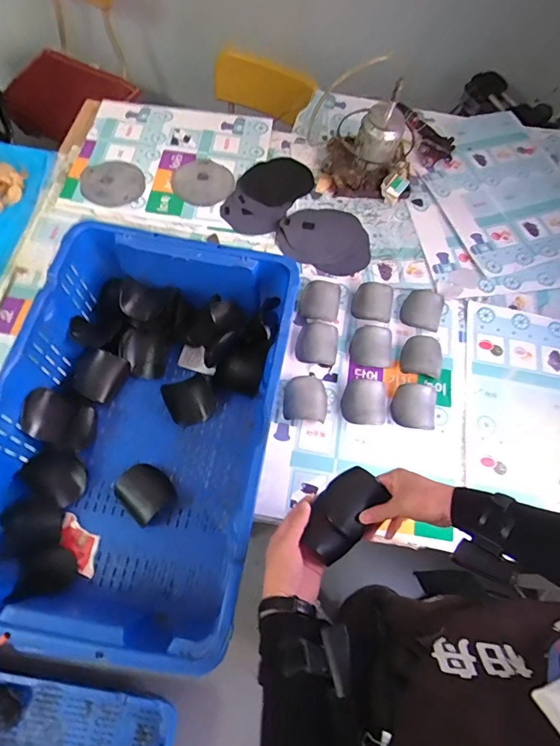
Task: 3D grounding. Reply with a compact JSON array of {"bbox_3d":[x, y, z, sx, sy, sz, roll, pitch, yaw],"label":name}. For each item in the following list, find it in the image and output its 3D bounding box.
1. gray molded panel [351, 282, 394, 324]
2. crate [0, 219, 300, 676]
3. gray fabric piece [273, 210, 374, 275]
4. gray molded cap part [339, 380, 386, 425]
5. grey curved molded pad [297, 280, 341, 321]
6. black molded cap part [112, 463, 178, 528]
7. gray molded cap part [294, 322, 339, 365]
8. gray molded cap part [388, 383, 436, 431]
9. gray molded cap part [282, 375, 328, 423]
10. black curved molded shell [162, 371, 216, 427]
[{"bbox_3d":[0.202,-0.154,0.980,0.084,0.030,0.094,16,64,4],"label":"gray molded panel"},{"bbox_3d":[-0.237,0.079,0.772,0.424,0.169,0.644,10,64,1],"label":"crate"},{"bbox_3d":[0.114,-0.339,1.090,0.221,0.050,0.209,2,64,-3],"label":"gray fabric piece"},{"bbox_3d":[0.169,0.059,0.908,0.087,0.030,0.093,13,64,3],"label":"gray molded cap part"},{"bbox_3d":[0.089,-0.162,1.014,0.088,0.030,0.110,12,64,2],"label":"grey curved molded pad"},{"bbox_3d":[-0.232,0.204,0.777,0.085,0.041,0.091,-41,73,-20],"label":"black molded cap part"},{"bbox_3d":[0.078,-0.062,0.937,0.089,0.040,0.096,7,64,0],"label":"gray molded cap part"},{"bbox_3d":[0.266,0.066,0.893,0.087,0.030,0.094,12,64,2],"label":"gray molded cap part"},{"bbox_3d":[0.051,0.050,0.877,0.085,0.041,0.093,6,64,-1],"label":"gray molded cap part"},{"bbox_3d":[-0.167,0.050,0.848,0.093,0.045,0.093,-25,68,-15],"label":"black curved molded shell"}]

